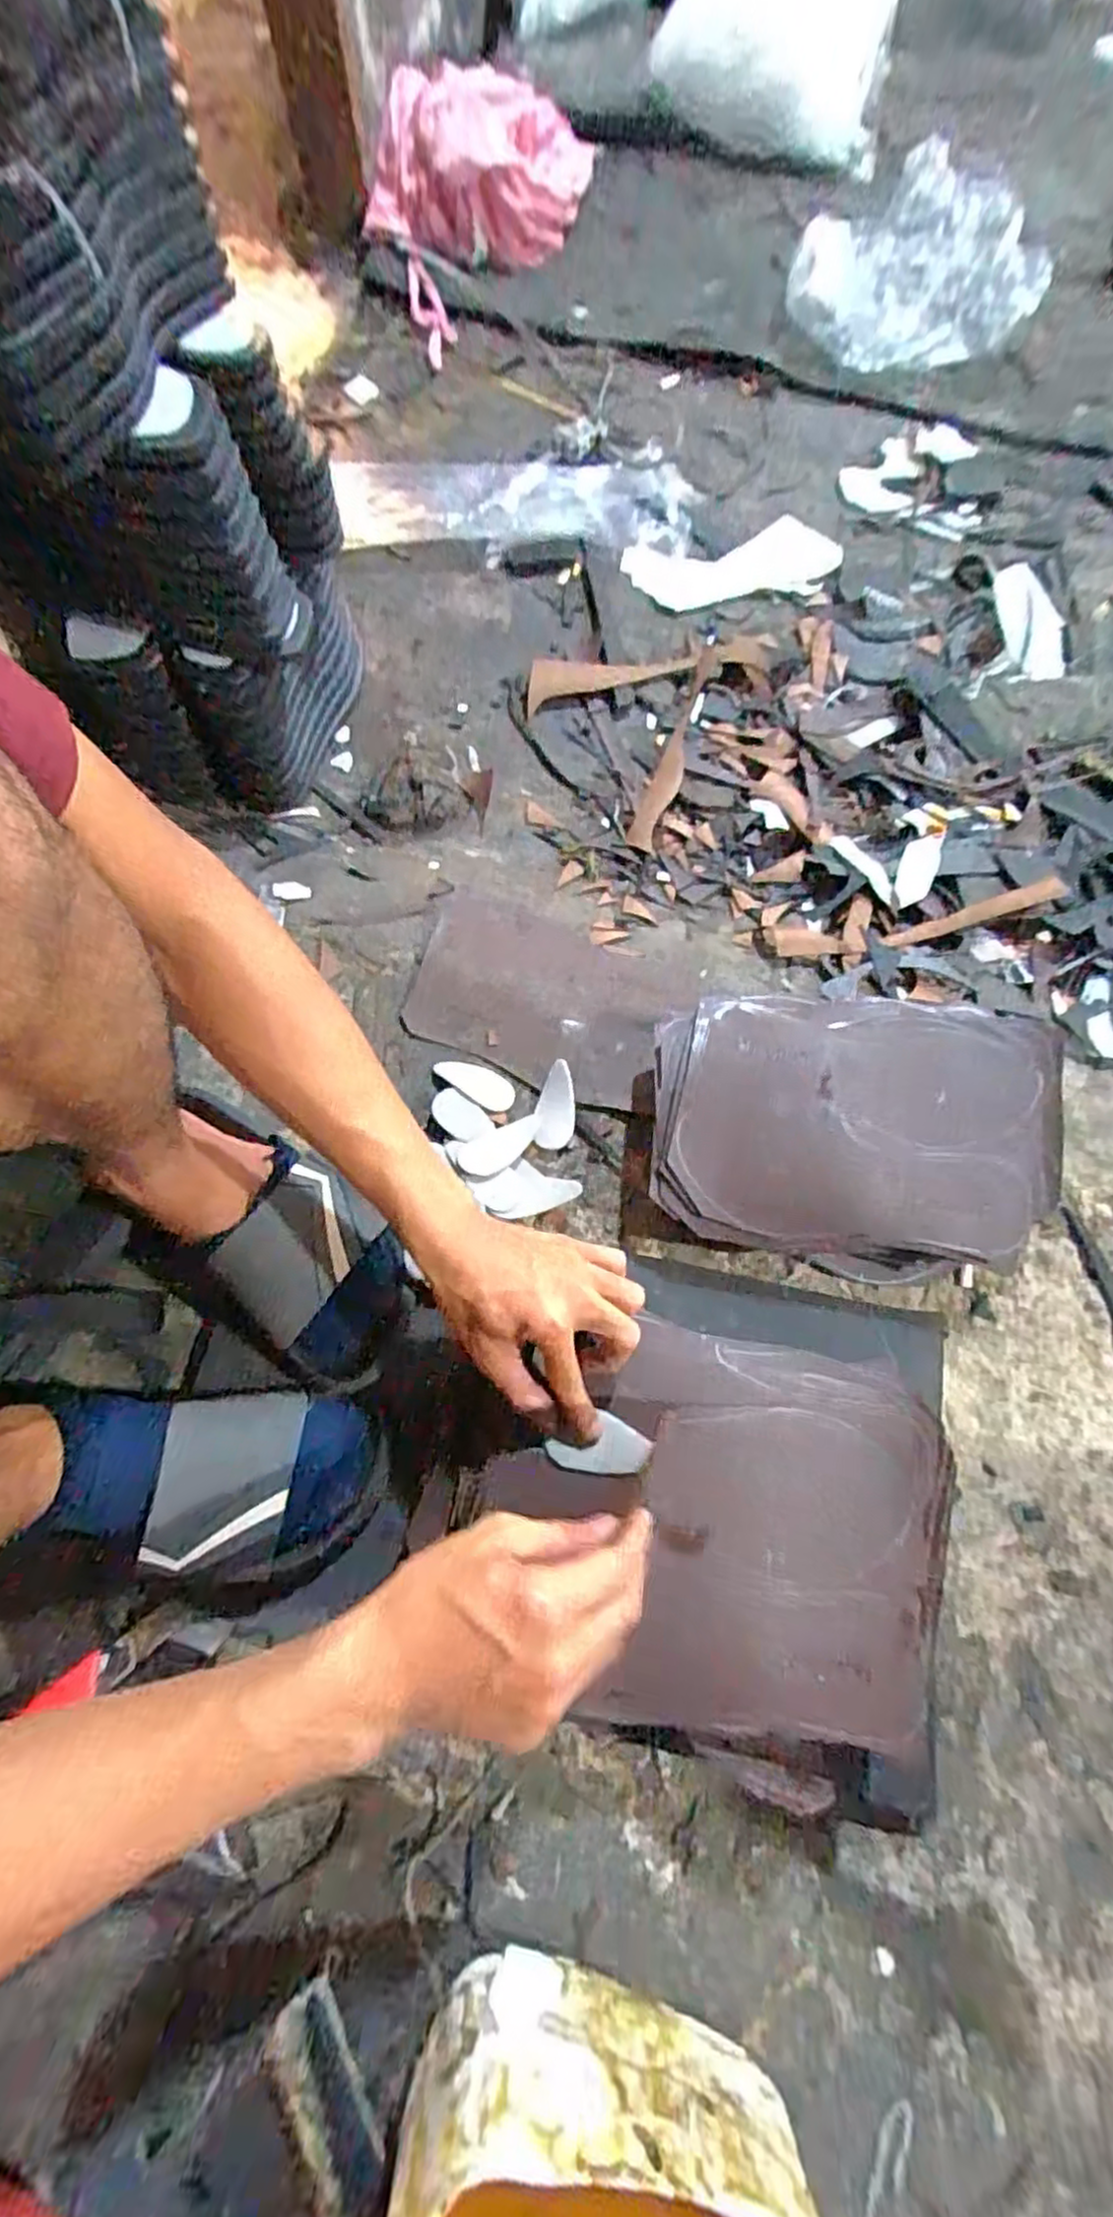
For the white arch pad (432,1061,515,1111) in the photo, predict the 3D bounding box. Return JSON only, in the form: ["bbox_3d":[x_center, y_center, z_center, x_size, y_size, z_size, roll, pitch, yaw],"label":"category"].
[{"bbox_3d":[-0.065,-0.021,0.583,0.069,0.005,0.028,29,73,10],"label":"white arch pad"}]

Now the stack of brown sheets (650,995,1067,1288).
[{"bbox_3d":[0.220,0.020,0.550,0.289,0.078,0.195,5,70,2],"label":"stack of brown sheets"}]

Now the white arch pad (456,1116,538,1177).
[{"bbox_3d":[-0.042,0.029,0.557,0.067,0.014,0.033,-30,73,-10],"label":"white arch pad"}]

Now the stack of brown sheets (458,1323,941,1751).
[{"bbox_3d":[0.086,0.243,0.433,0.273,0.019,0.205,10,71,4],"label":"stack of brown sheets"}]

